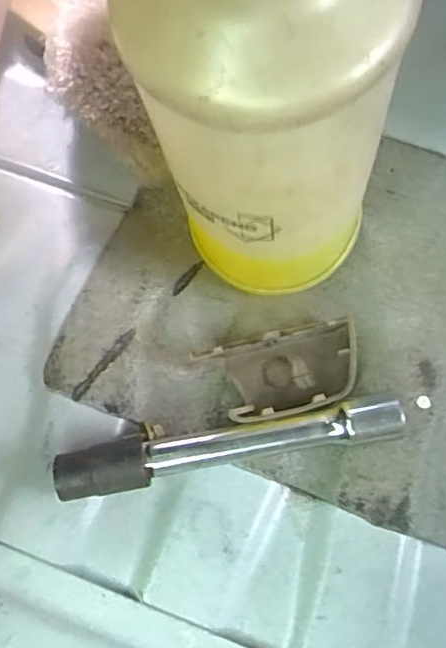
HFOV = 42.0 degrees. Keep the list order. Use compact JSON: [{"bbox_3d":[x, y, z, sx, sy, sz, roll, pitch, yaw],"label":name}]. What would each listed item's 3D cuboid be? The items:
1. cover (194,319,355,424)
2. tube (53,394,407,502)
[{"bbox_3d":[0.029,0.023,0.269,0.068,0.021,0.040,-16,78,-4],"label":"cover"},{"bbox_3d":[0.003,0.053,0.254,0.147,0.026,0.019,-11,78,-3],"label":"tube"}]

